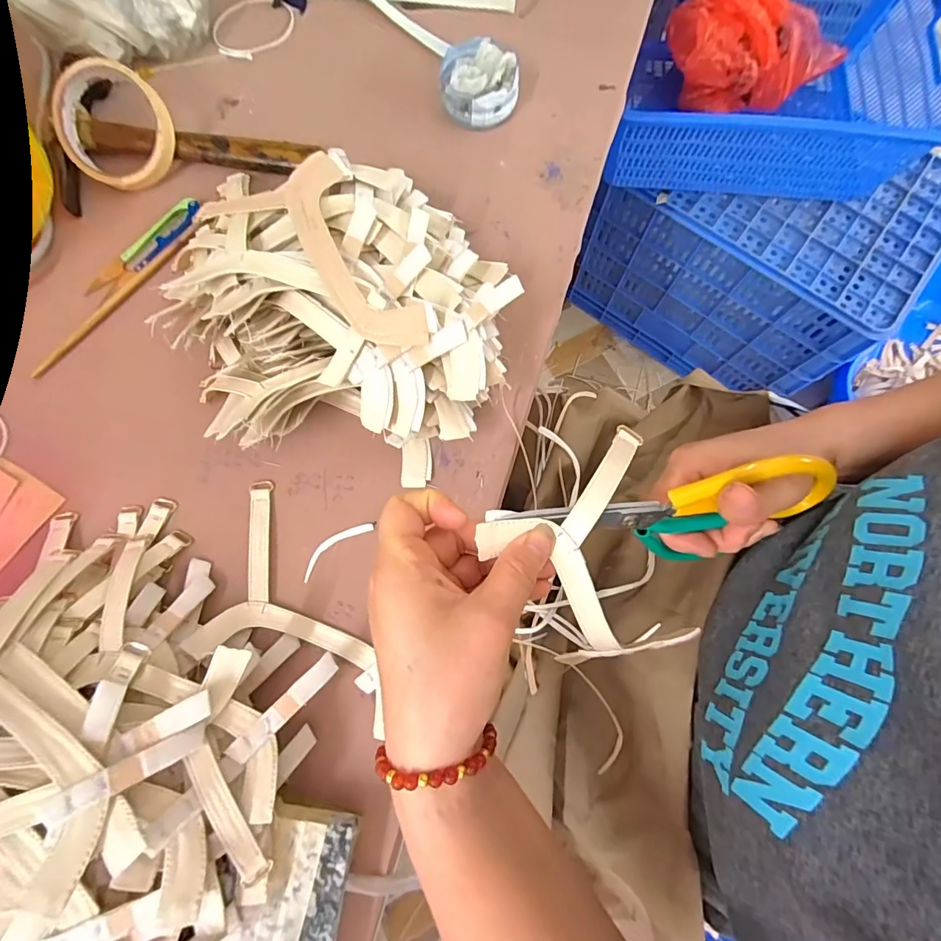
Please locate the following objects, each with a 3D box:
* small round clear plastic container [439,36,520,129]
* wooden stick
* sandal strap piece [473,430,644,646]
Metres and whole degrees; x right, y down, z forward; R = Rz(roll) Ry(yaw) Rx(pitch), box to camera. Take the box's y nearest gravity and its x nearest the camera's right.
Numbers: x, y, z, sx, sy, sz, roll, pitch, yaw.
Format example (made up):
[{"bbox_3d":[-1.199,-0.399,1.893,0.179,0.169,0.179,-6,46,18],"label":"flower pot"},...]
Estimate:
[{"bbox_3d":[0.008,-0.352,0.420,0.068,0.033,0.071,0,77,-2],"label":"small round clear plastic container"},{"bbox_3d":[-0.287,-0.142,0.380,0.010,0.008,0.177,41,79,7],"label":"wooden stick"},{"bbox_3d":[0.048,0.026,0.245,0.080,0.033,0.120,10,77,1],"label":"sandal strap piece"}]

